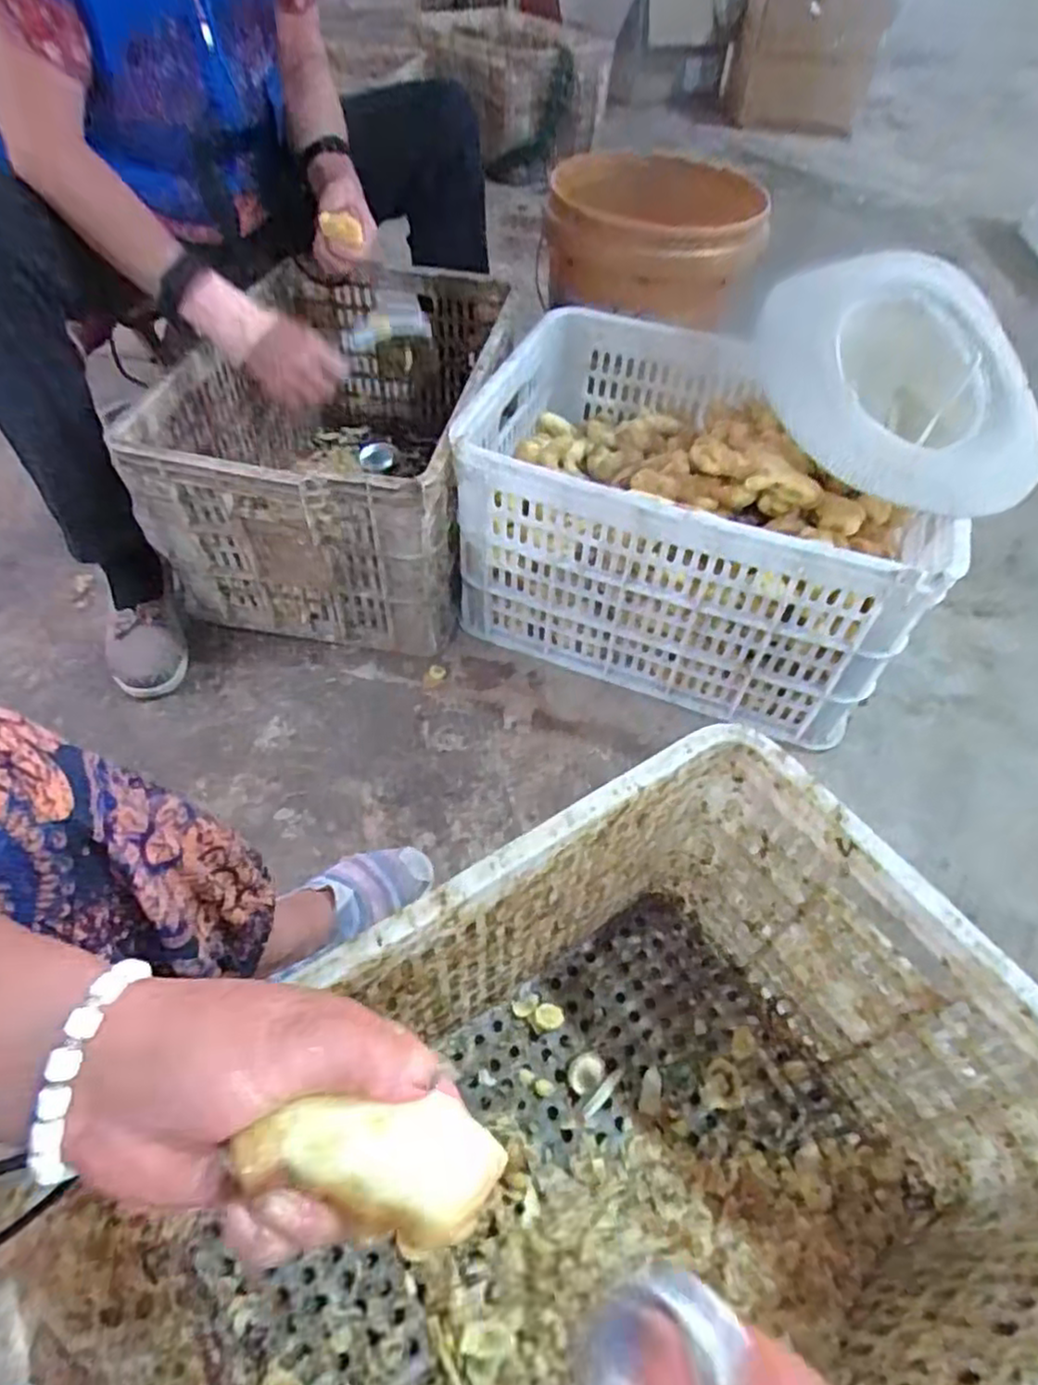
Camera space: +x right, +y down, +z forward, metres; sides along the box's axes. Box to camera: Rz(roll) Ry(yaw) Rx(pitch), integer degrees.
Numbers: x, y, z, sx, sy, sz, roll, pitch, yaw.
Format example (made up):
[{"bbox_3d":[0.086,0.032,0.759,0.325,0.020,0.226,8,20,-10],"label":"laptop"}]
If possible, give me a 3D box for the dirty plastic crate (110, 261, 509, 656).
[{"bbox_3d":[-0.235,-0.351,1.011,0.363,0.282,0.579,7,50,3],"label":"dirty plastic crate"}]

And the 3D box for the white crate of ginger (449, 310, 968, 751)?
[{"bbox_3d":[0.222,-0.224,0.928,0.517,0.286,0.381,19,53,11],"label":"white crate of ginger"}]

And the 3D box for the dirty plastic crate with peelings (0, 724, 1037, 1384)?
[{"bbox_3d":[0.047,0.328,0.465,0.517,0.283,0.351,-27,57,-23],"label":"dirty plastic crate with peelings"}]

